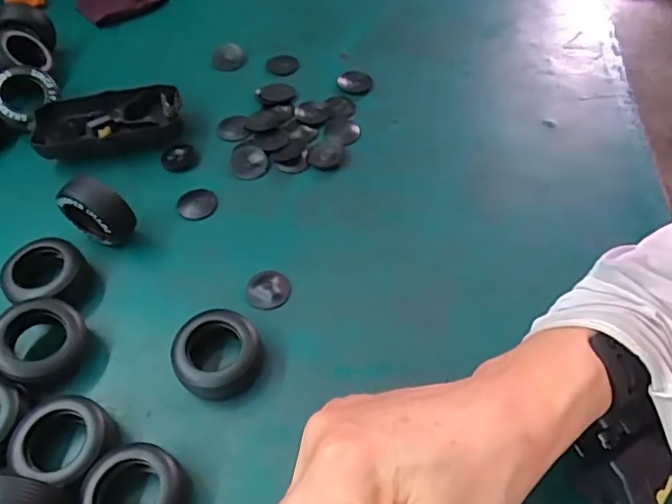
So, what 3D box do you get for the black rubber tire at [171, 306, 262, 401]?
[{"bbox_3d":[-0.068,0.058,0.319,0.050,0.020,0.045,-29,59,-17],"label":"black rubber tire"}]

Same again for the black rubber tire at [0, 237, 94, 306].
[{"bbox_3d":[-0.184,0.015,0.357,0.047,0.023,0.042,-4,55,-1],"label":"black rubber tire"}]

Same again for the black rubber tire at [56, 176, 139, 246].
[{"bbox_3d":[-0.156,-0.025,0.367,0.041,0.054,0.021,21,58,16],"label":"black rubber tire"}]

